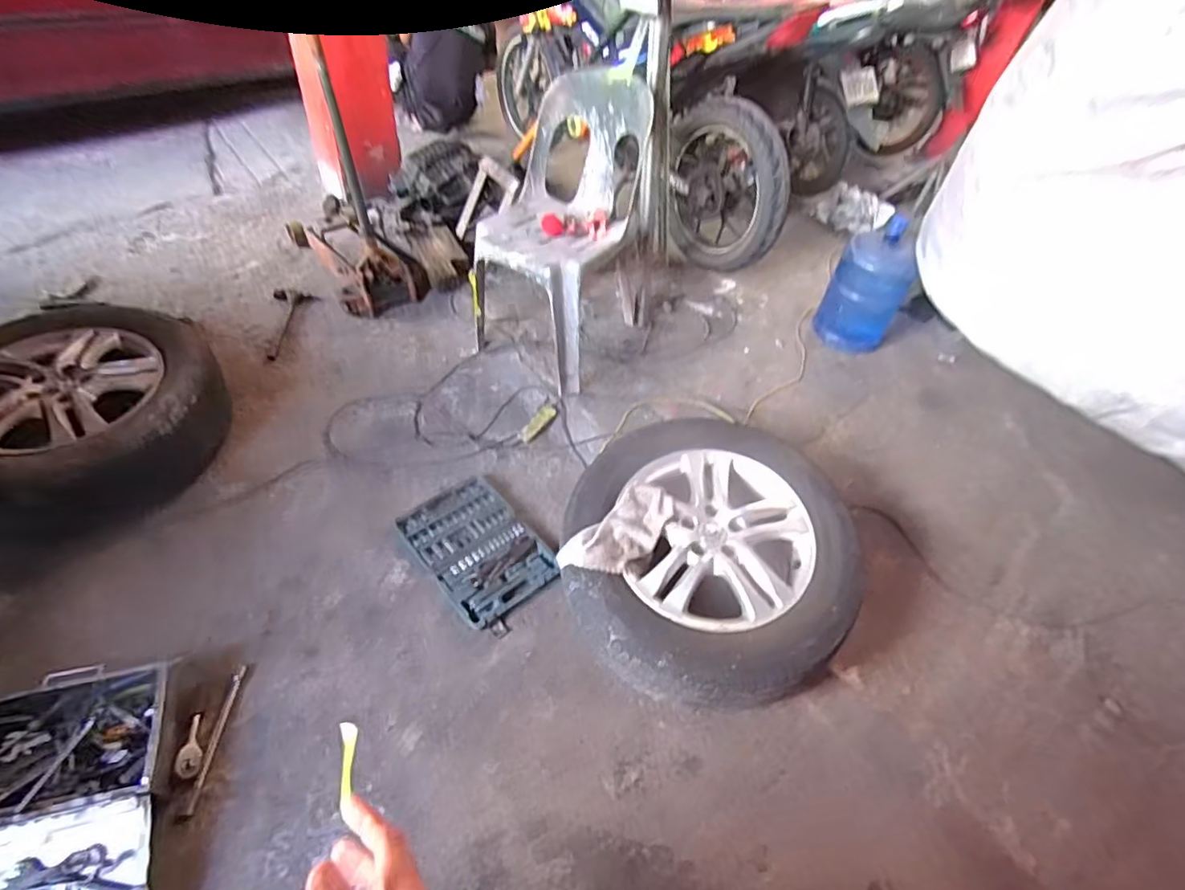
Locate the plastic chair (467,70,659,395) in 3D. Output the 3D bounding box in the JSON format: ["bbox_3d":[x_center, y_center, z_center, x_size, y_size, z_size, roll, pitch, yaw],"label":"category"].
[{"bbox_3d":[-0.105,-0.674,1.837,0.395,0.723,0.569,19,48,8],"label":"plastic chair"}]

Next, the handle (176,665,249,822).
[{"bbox_3d":[-0.759,0.591,1.198,0.021,0.023,0.283,4,50,-3],"label":"handle"}]

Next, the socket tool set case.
[{"bbox_3d":[-0.296,0.267,1.557,0.276,0.031,0.415,-32,60,-28],"label":"socket tool set case"}]

